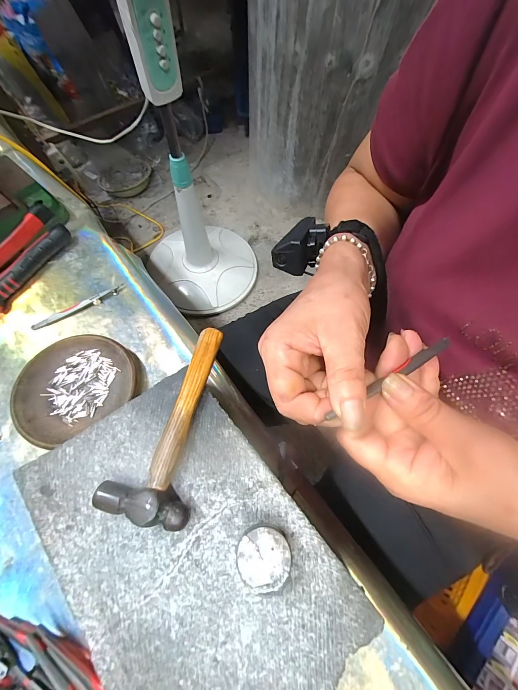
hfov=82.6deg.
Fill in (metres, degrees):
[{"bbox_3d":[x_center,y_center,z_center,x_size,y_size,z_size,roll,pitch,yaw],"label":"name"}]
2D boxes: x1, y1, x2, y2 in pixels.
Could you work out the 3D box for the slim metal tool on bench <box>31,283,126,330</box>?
[{"bbox_3d":[-0.205,-0.044,0.339,0.105,0.008,0.011,-30,70,-13],"label":"slim metal tool on bench"}]

